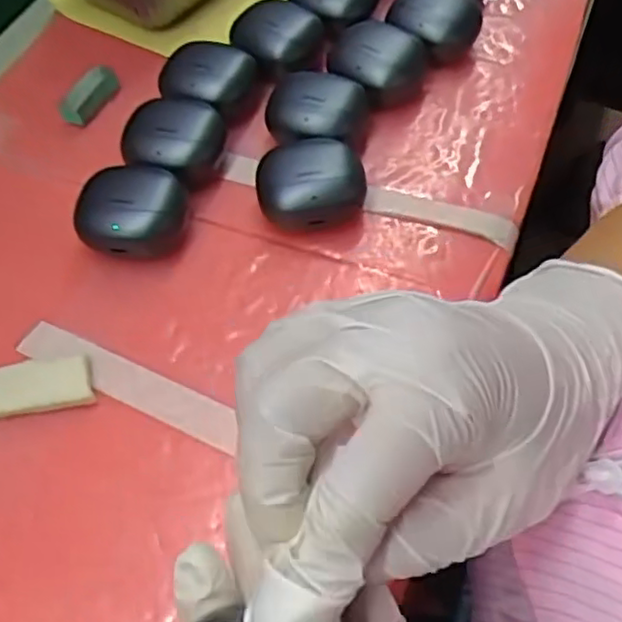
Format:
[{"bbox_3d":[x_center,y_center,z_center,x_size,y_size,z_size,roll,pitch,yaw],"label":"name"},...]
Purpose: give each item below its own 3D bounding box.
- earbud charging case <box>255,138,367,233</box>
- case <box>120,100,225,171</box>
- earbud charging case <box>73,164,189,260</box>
[{"bbox_3d":[0.000,-0.065,0.351,0.055,0.032,0.046,-1,59,3],"label":"earbud charging case"},{"bbox_3d":[-0.077,-0.094,0.372,0.050,0.030,0.044,10,61,9],"label":"case"},{"bbox_3d":[-0.094,-0.053,0.348,0.049,0.032,0.050,17,62,13],"label":"earbud charging case"}]

